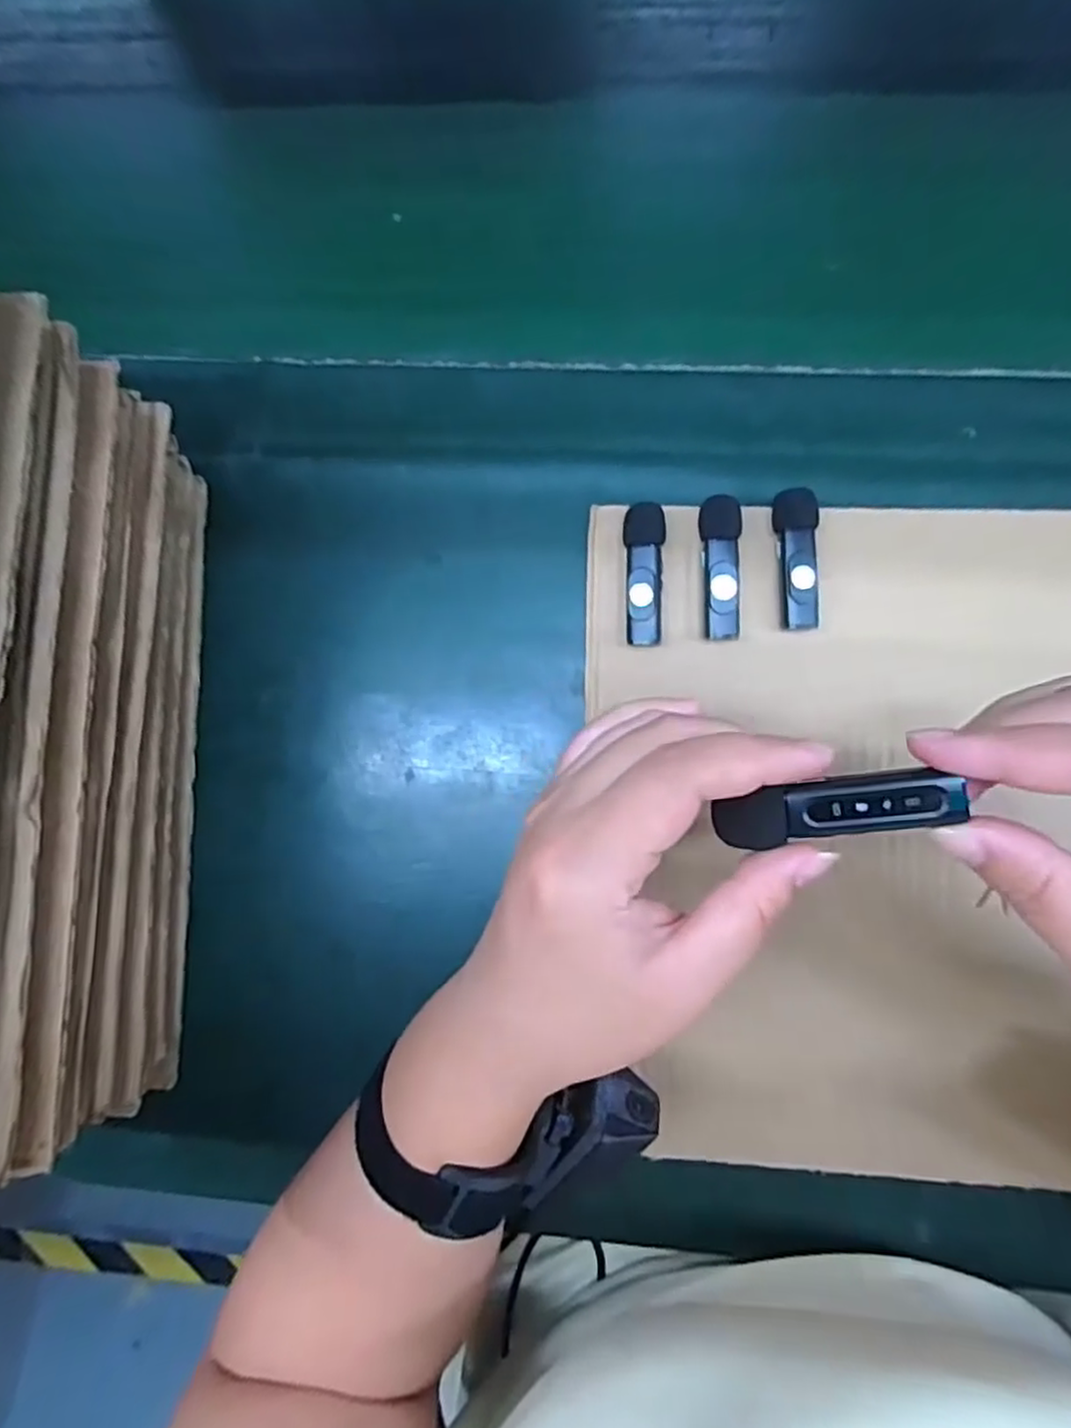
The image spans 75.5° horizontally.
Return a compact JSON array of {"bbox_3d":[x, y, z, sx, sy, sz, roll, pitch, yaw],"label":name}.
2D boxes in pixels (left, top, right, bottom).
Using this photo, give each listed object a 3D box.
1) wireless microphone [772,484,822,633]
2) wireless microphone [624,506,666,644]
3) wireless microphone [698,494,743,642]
[{"bbox_3d":[0.120,-0.070,0.317,0.018,0.019,0.062,-5,86,5],"label":"wireless microphone"},{"bbox_3d":[0.051,-0.064,0.320,0.018,0.017,0.064,-1,86,5],"label":"wireless microphone"},{"bbox_3d":[0.085,-0.066,0.318,0.017,0.018,0.065,0,86,5],"label":"wireless microphone"}]

